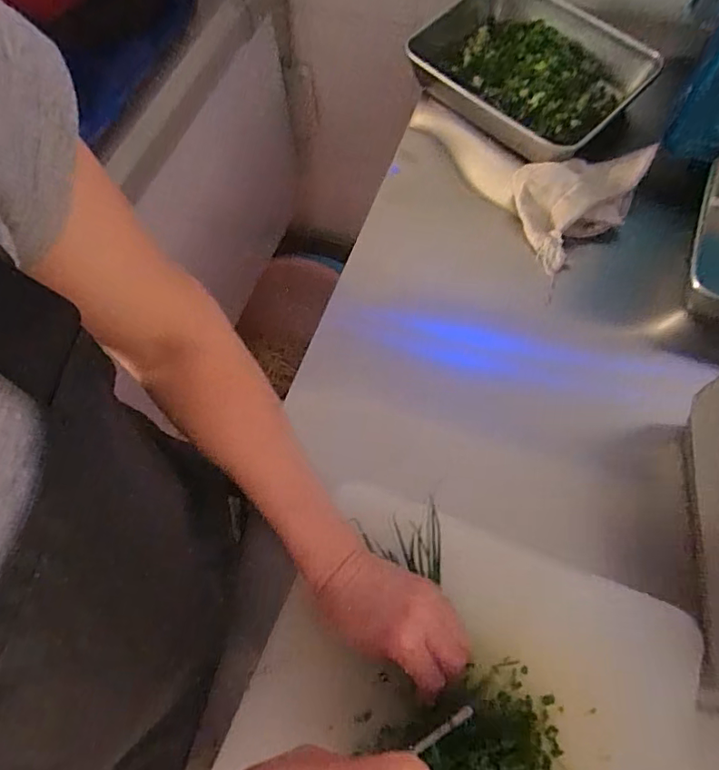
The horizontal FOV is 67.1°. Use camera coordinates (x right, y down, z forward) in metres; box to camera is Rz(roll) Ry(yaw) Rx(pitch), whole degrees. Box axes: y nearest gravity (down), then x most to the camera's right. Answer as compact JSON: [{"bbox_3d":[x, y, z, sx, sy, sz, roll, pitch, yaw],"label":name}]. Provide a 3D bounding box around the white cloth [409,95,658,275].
[{"bbox_3d":[0.196,-0.273,0.670,0.168,0.091,0.307,-31,53,-10],"label":"white cloth"}]

